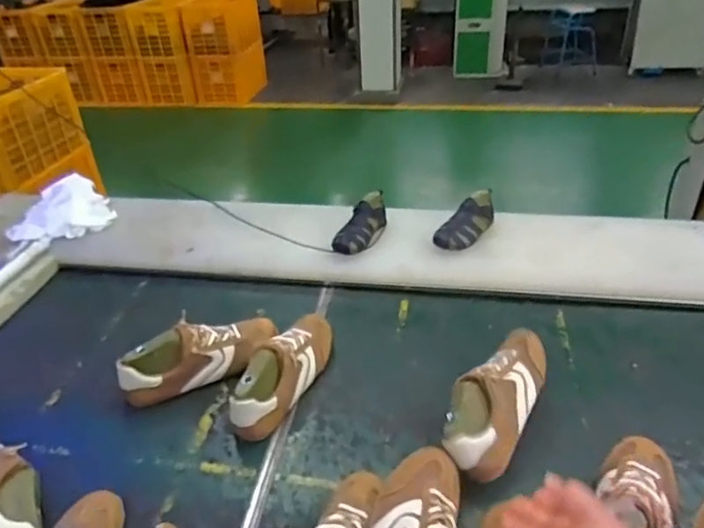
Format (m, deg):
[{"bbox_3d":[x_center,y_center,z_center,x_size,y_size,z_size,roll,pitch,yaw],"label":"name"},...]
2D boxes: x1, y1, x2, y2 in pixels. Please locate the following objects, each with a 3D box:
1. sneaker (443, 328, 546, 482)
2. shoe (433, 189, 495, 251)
[{"bbox_3d":[0.197,0.186,0.759,0.093,0.083,0.230,18,42,28],"label":"sneaker"},{"bbox_3d":[0.233,-0.085,1.112,0.063,0.060,0.175,29,64,37],"label":"shoe"}]

